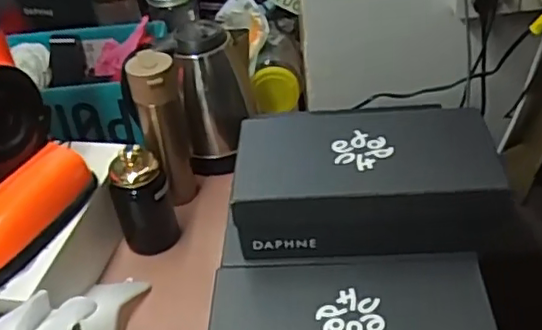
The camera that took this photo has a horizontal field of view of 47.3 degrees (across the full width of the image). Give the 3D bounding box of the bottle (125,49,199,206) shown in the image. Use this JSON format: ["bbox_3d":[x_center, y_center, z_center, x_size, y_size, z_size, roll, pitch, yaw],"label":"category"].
[{"bbox_3d":[-0.154,-0.044,0.904,0.065,0.243,0.063,-13,39,-9],"label":"bottle"}]

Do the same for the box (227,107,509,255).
[{"bbox_3d":[0.110,0.018,0.745,0.295,0.109,0.157,-3,38,3],"label":"box"}]

